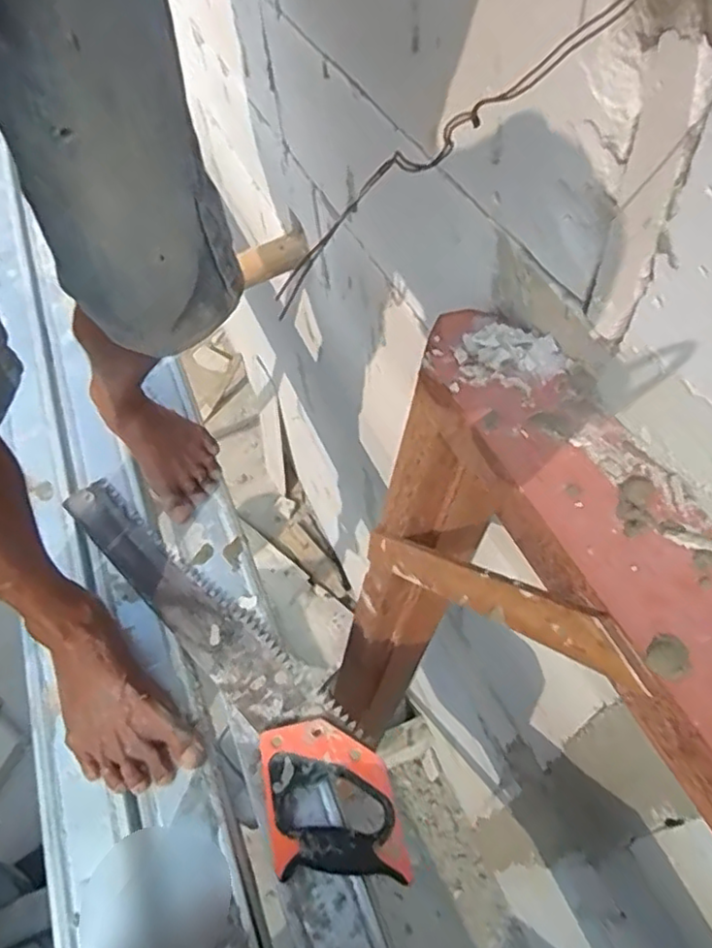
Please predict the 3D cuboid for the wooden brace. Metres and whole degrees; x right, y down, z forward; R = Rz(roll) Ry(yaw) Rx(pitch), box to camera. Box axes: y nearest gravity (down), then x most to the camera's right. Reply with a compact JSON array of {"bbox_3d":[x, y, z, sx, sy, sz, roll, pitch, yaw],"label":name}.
[{"bbox_3d":[0.086,0.086,0.476,0.015,0.038,0.309,-32,16,-17],"label":"wooden brace"}]

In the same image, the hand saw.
[{"bbox_3d":[-0.145,0.169,0.667,0.112,0.028,0.536,-33,59,-18],"label":"hand saw"}]

